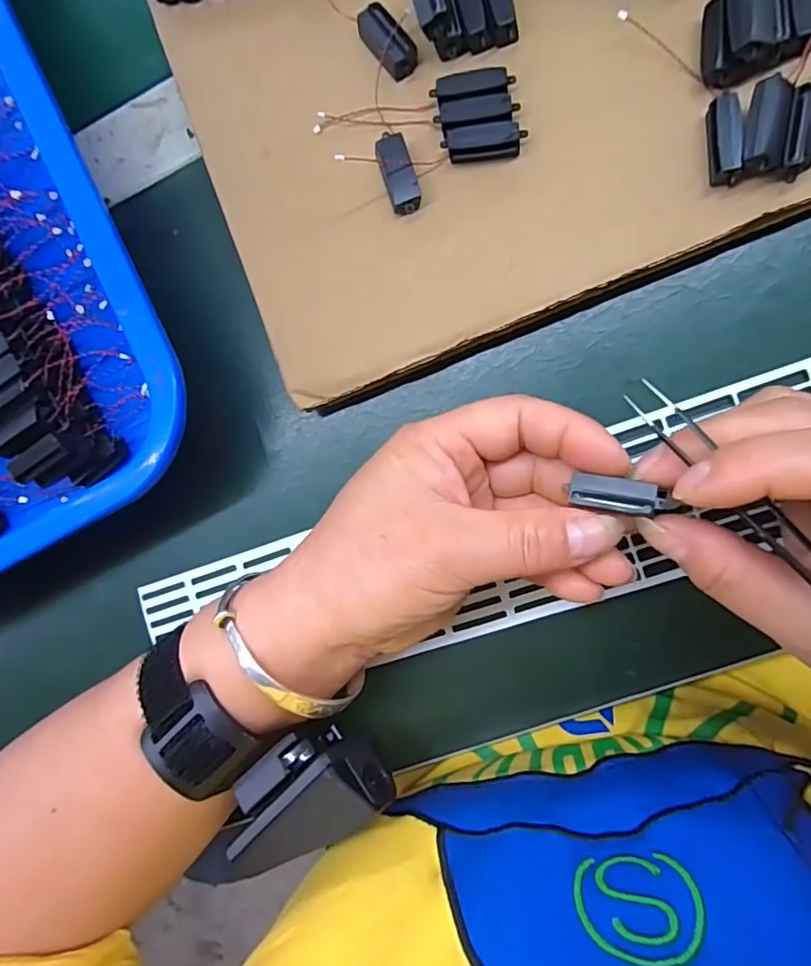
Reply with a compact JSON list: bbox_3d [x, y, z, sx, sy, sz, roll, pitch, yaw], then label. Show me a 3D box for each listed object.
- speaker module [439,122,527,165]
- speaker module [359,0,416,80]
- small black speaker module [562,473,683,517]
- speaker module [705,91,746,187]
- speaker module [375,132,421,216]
[{"bbox_3d":[0.030,-0.132,0.216,0.031,0.009,0.011,-6,92,10],"label":"speaker module"},{"bbox_3d":[-0.008,-0.176,0.223,0.014,0.006,0.029,-42,85,9],"label":"speaker module"},{"bbox_3d":[0.071,0.005,0.184,0.031,0.004,0.011,9,95,22],"label":"small black speaker module"},{"bbox_3d":[0.114,-0.123,0.201,0.010,0.011,0.029,-4,92,10],"label":"speaker module"},{"bbox_3d":[-0.003,-0.124,0.223,0.013,0.008,0.031,-18,89,10],"label":"speaker module"}]

